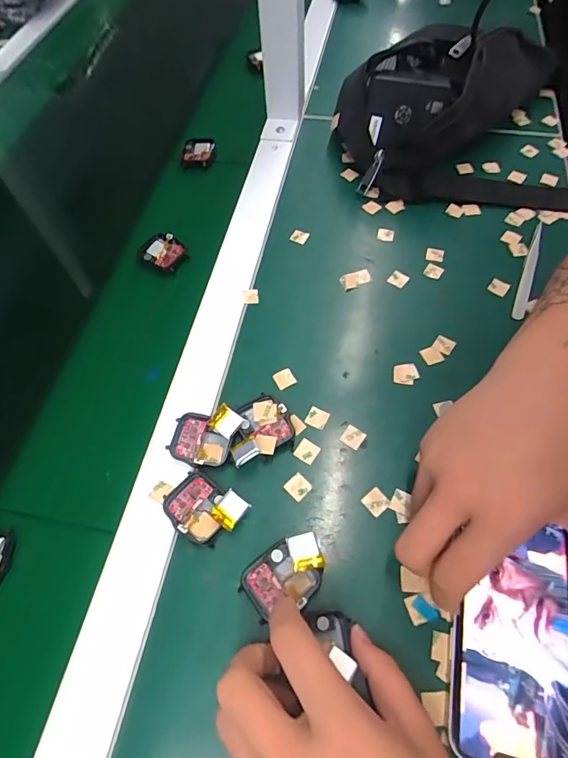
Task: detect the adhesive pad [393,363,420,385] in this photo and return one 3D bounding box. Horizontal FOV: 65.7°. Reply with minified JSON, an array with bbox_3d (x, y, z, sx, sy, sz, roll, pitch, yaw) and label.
[{"bbox_3d":[0.099,-0.006,0.355,0.020,0.004,0.020,9,62,7],"label":"adhesive pad"}]

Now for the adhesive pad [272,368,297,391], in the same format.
[{"bbox_3d":[0.001,0.000,0.354,0.015,0.004,0.016,-28,64,-12],"label":"adhesive pad"}]

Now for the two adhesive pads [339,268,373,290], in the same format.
[{"bbox_3d":[0.067,-0.093,0.406,0.030,0.005,0.015,-25,63,-11],"label":"two adhesive pads"}]

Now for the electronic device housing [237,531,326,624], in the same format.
[{"bbox_3d":[0.001,0.121,0.274,0.054,0.014,0.038,-40,65,-19],"label":"electronic device housing"}]

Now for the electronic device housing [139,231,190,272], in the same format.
[{"bbox_3d":[-0.116,-0.124,0.428,0.047,0.011,0.037,24,65,14],"label":"electronic device housing"}]

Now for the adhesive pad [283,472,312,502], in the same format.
[{"bbox_3d":[0.010,0.076,0.311,0.015,0.004,0.016,-40,67,-18],"label":"adhesive pad"}]

